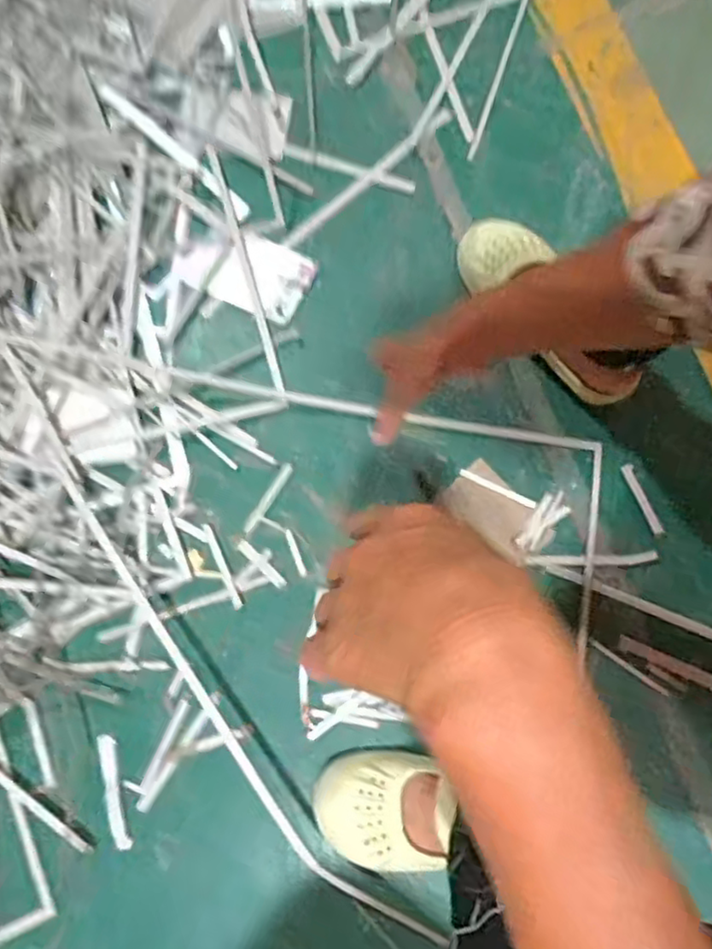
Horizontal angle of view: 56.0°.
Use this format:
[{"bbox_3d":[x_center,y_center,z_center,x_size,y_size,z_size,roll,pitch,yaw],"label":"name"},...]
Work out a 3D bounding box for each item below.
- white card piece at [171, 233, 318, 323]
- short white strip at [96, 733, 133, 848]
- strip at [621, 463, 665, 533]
[{"bbox_3d":[-0.131,-0.242,0.785,0.160,0.009,0.090,25,78,8],"label":"white card piece"},{"bbox_3d":[-0.238,0.313,0.660,0.018,0.004,0.107,-14,78,-3],"label":"short white strip"},{"bbox_3d":[0.304,0.026,0.710,0.012,0.005,0.080,-22,79,-5],"label":"strip"}]

